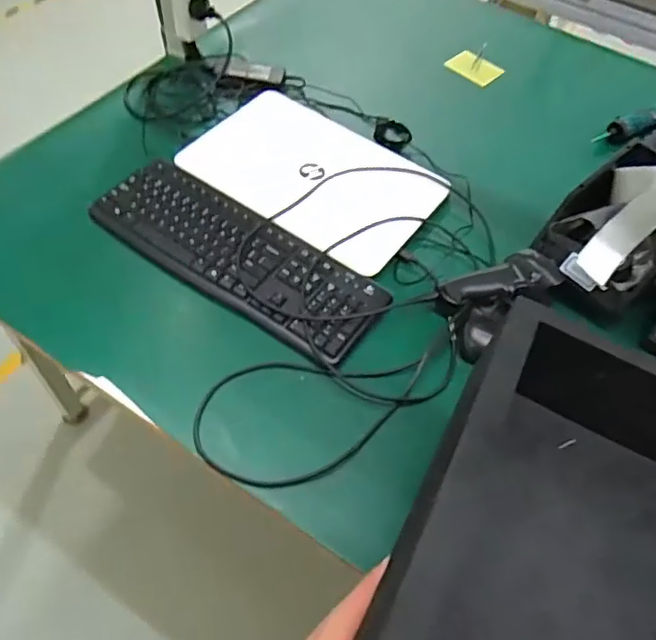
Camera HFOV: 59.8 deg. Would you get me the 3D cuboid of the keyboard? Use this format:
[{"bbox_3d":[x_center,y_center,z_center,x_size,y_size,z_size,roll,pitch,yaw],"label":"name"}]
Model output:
[{"bbox_3d":[-0.134,-0.095,0.810,0.436,0.019,0.148,31,57,16],"label":"keyboard"}]

